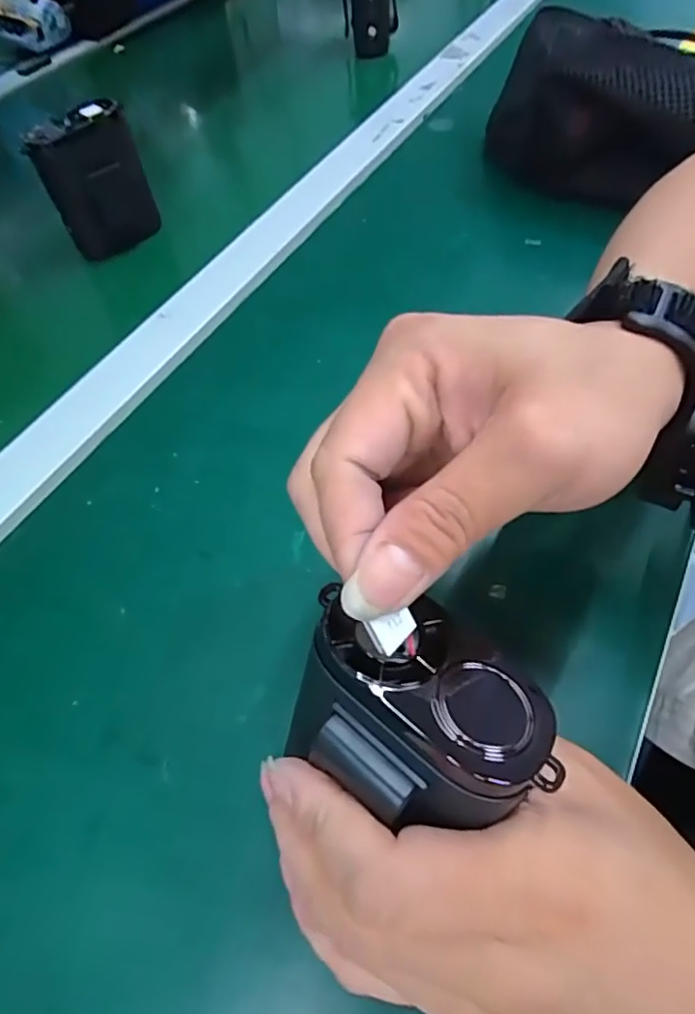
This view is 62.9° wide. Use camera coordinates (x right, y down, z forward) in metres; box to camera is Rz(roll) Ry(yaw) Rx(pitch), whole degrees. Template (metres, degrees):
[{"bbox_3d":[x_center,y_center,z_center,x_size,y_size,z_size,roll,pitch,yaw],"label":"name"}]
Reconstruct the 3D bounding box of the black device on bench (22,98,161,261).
[{"bbox_3d":[-0.175,-0.223,0.406,0.062,0.093,0.034,-41,63,-21],"label":"black device on bench"}]

